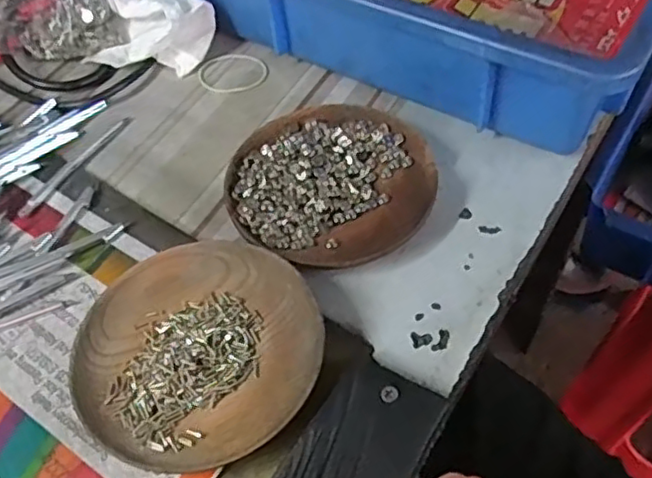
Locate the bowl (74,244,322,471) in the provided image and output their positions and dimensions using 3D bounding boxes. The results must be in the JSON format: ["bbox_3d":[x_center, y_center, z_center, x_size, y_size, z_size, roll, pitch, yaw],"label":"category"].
[{"bbox_3d":[-0.061,0.052,0.310,0.111,0.018,0.116,-2,54,3],"label":"bowl"}]

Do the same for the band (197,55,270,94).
[{"bbox_3d":[-0.064,-0.115,0.447,0.047,0.004,0.039,25,59,21],"label":"band"}]

